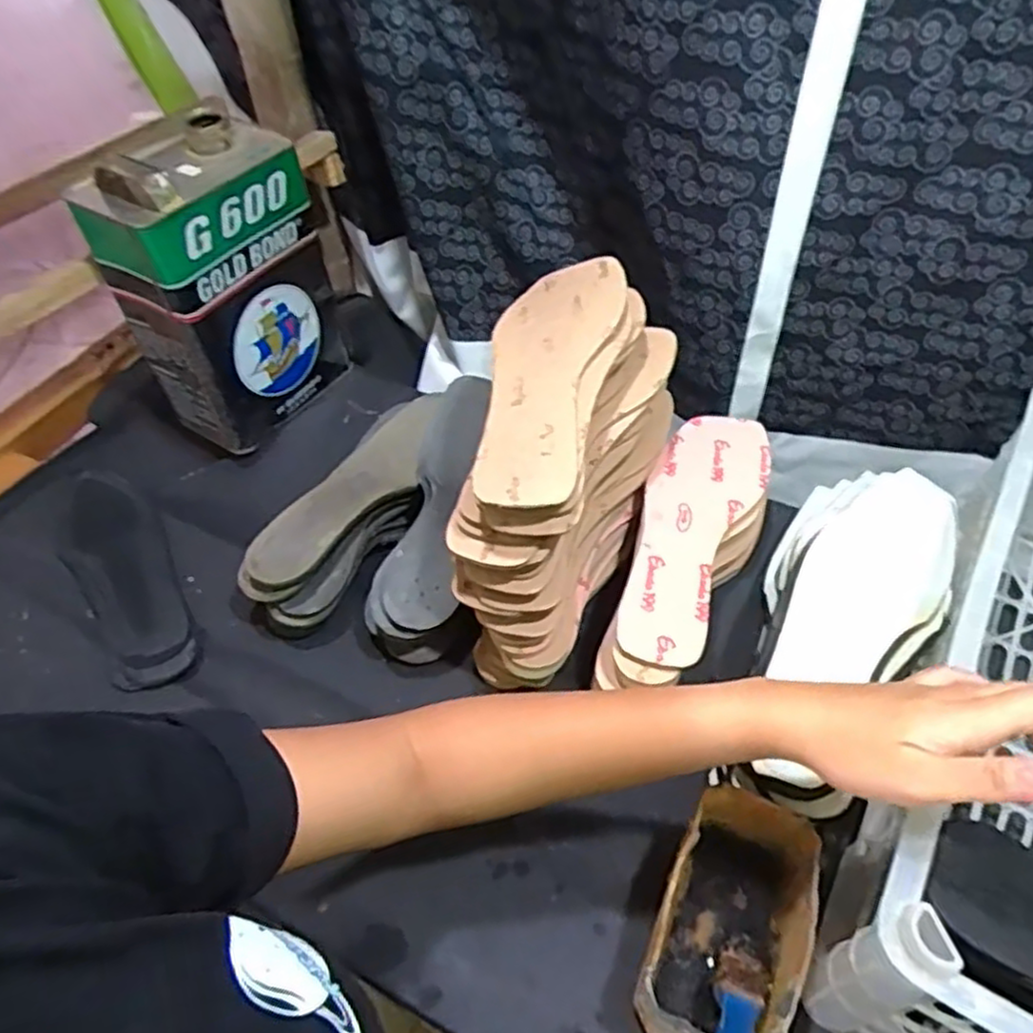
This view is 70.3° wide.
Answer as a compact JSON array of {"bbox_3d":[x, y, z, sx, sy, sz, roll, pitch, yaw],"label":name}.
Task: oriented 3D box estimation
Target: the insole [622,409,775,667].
[{"bbox_3d":[0.136,0.007,0.557,0.080,0.018,0.244,15,50,15],"label":"insole"}]

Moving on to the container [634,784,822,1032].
[{"bbox_3d":[0.119,0.228,0.411,0.082,0.065,0.135,21,52,19],"label":"container"}]

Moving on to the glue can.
[{"bbox_3d":[-0.261,-0.204,0.664,0.104,0.245,0.163,23,52,21],"label":"glue can"}]

